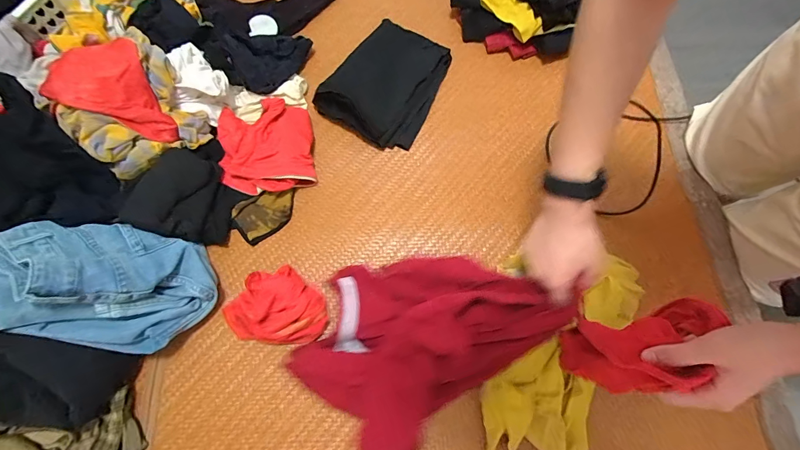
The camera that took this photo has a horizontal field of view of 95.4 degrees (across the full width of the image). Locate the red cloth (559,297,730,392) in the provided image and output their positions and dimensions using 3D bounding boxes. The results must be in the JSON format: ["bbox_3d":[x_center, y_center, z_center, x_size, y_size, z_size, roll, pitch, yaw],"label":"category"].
[{"bbox_3d":[0.273,0.141,0.423,0.109,0.173,0.077,-9,71,-3],"label":"red cloth"}]

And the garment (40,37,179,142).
[{"bbox_3d":[-0.453,-0.207,0.572,0.122,0.093,0.153,-24,72,-7],"label":"garment"}]

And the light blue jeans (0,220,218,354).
[{"bbox_3d":[-0.424,0.071,0.500,0.276,0.132,0.161,11,71,5],"label":"light blue jeans"}]

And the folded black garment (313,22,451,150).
[{"bbox_3d":[-0.024,-0.271,0.679,0.180,0.057,0.233,25,73,9],"label":"folded black garment"}]

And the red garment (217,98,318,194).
[{"bbox_3d":[-0.238,-0.139,0.649,0.160,0.047,0.165,-8,71,-2],"label":"red garment"}]

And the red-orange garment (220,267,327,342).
[{"bbox_3d":[-0.183,0.121,0.550,0.145,0.063,0.108,13,72,5],"label":"red-orange garment"}]

